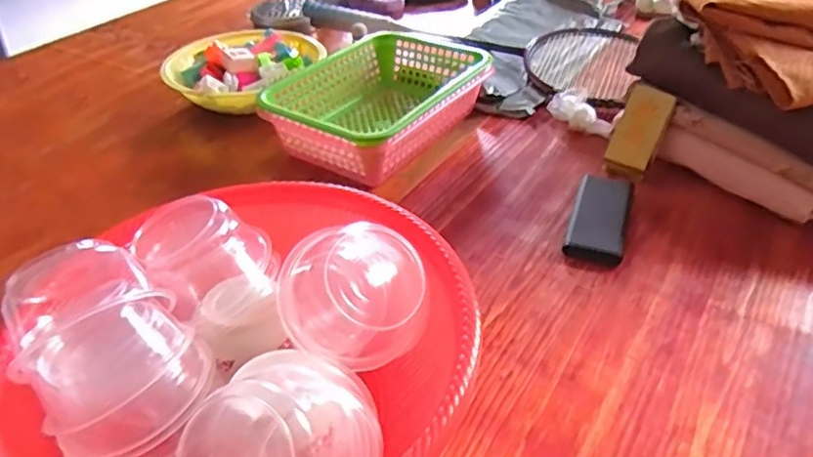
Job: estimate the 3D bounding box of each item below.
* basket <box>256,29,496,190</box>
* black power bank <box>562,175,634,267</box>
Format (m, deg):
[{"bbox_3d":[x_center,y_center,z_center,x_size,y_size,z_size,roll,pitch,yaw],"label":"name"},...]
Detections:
[{"bbox_3d":[-0.033,-0.183,0.873,0.217,0.091,0.318,24,46,29],"label":"basket"},{"bbox_3d":[0.228,-0.013,0.704,0.063,0.014,0.152,12,41,18],"label":"black power bank"}]

